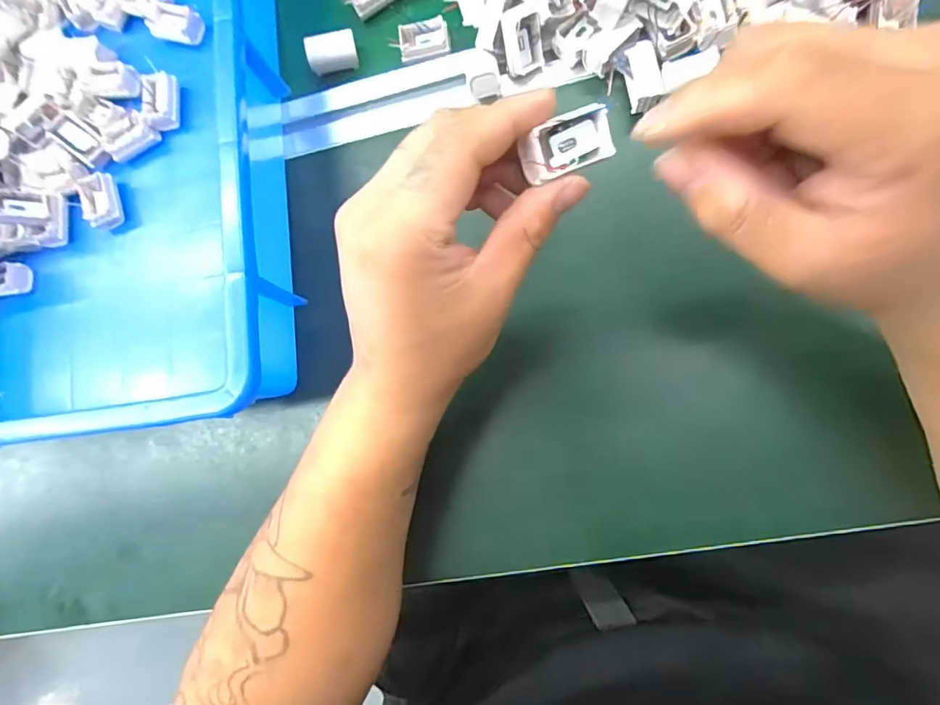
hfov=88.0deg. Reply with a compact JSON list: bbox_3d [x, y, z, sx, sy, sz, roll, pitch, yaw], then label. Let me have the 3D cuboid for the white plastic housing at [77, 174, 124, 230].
[{"bbox_3d":[-0.259,-0.107,0.340,0.022,0.011,0.037,-16,84,8],"label":"white plastic housing"}]

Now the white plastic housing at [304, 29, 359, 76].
[{"bbox_3d":[-0.096,-0.210,0.340,0.033,0.016,0.020,-14,90,7],"label":"white plastic housing"}]

